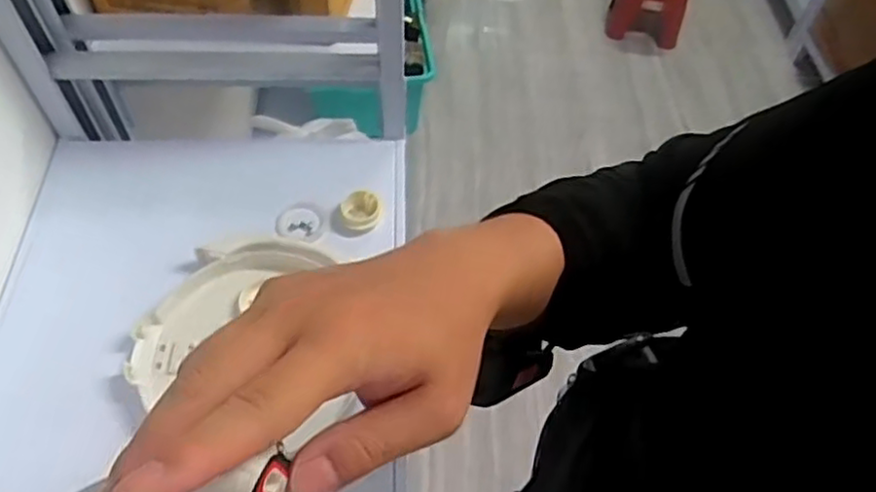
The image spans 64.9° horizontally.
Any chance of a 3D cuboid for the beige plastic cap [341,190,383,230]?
[{"bbox_3d":[-0.083,-0.042,0.746,0.042,0.029,0.040,1,55,-2],"label":"beige plastic cap"}]

